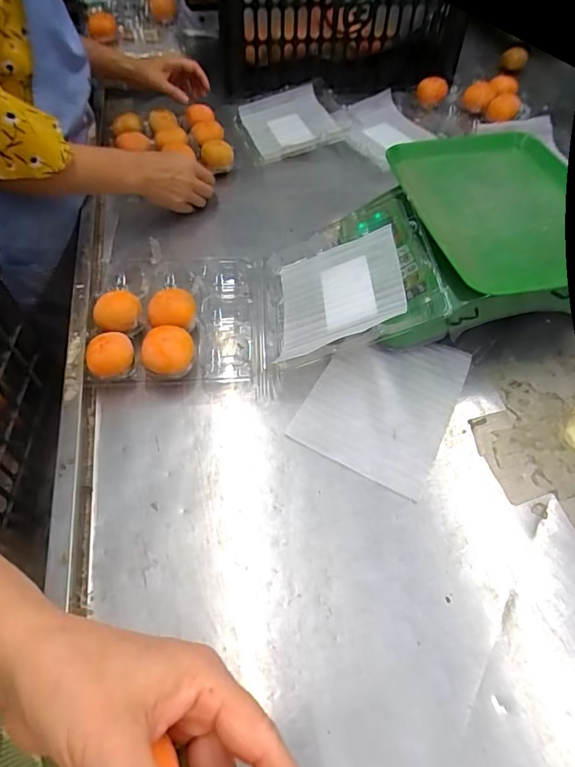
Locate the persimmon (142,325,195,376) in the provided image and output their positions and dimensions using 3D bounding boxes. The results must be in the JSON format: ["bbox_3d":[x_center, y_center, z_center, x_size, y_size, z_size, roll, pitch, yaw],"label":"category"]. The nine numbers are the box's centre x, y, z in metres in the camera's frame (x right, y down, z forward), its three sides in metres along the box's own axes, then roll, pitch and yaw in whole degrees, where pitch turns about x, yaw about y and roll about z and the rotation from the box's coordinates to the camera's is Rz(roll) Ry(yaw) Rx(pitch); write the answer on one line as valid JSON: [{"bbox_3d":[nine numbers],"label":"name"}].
[{"bbox_3d":[-0.135,-0.036,0.540,0.060,0.045,0.050,-18,56,-14],"label":"persimmon"}]

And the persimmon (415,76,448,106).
[{"bbox_3d":[0.307,-0.622,1.003,0.065,0.045,0.048,14,55,9],"label":"persimmon"}]

